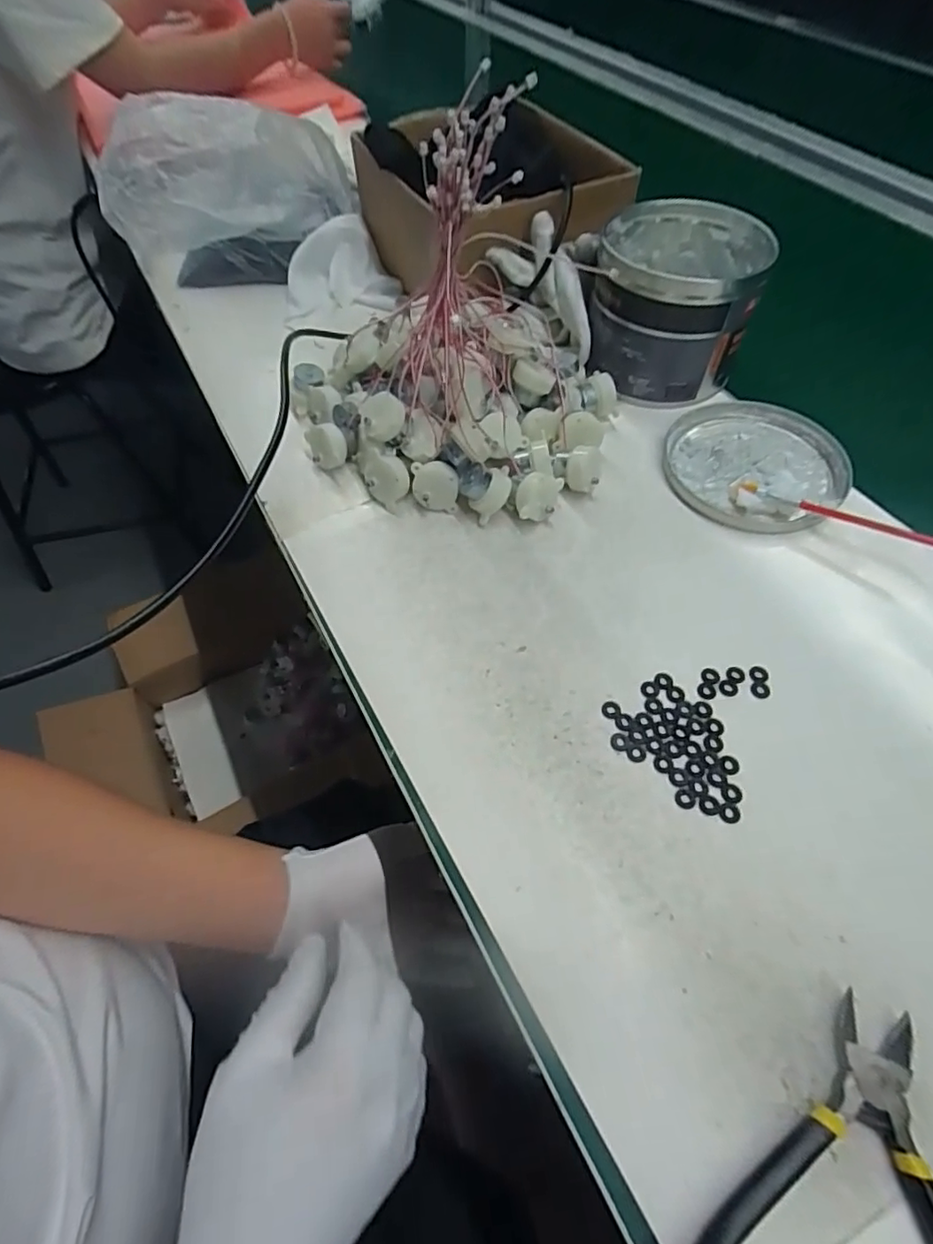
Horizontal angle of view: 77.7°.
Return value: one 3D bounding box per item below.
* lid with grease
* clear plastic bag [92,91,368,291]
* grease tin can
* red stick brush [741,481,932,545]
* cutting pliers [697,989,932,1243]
[{"bbox_3d":[0.219,-0.123,0.437,0.126,0.014,0.129,1,60,-3],"label":"lid with grease"},{"bbox_3d":[-0.227,-0.435,0.567,0.218,0.079,0.171,-1,60,-4],"label":"clear plastic bag"},{"bbox_3d":[0.166,-0.262,0.474,0.122,0.091,0.129,12,57,10],"label":"grease tin can"},{"bbox_3d":[0.256,-0.073,0.400,0.130,0.007,0.014,22,59,14],"label":"red stick brush"},{"bbox_3d":[0.155,0.236,0.200,0.143,0.010,0.116,-37,69,-21],"label":"cutting pliers"}]

